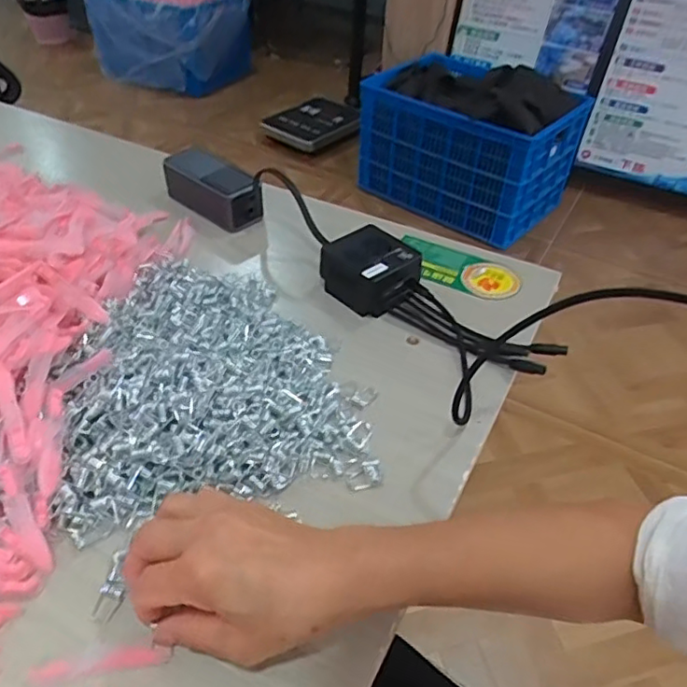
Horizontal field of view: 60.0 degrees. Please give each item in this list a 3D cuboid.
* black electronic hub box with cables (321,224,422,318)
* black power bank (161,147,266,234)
[{"bbox_3d":[0.028,-0.073,0.600,0.072,0.051,0.087,-30,52,-31],"label":"black electronic hub box with cables"},{"bbox_3d":[-0.155,-0.184,0.704,0.130,0.058,0.052,35,51,30],"label":"black power bank"}]

